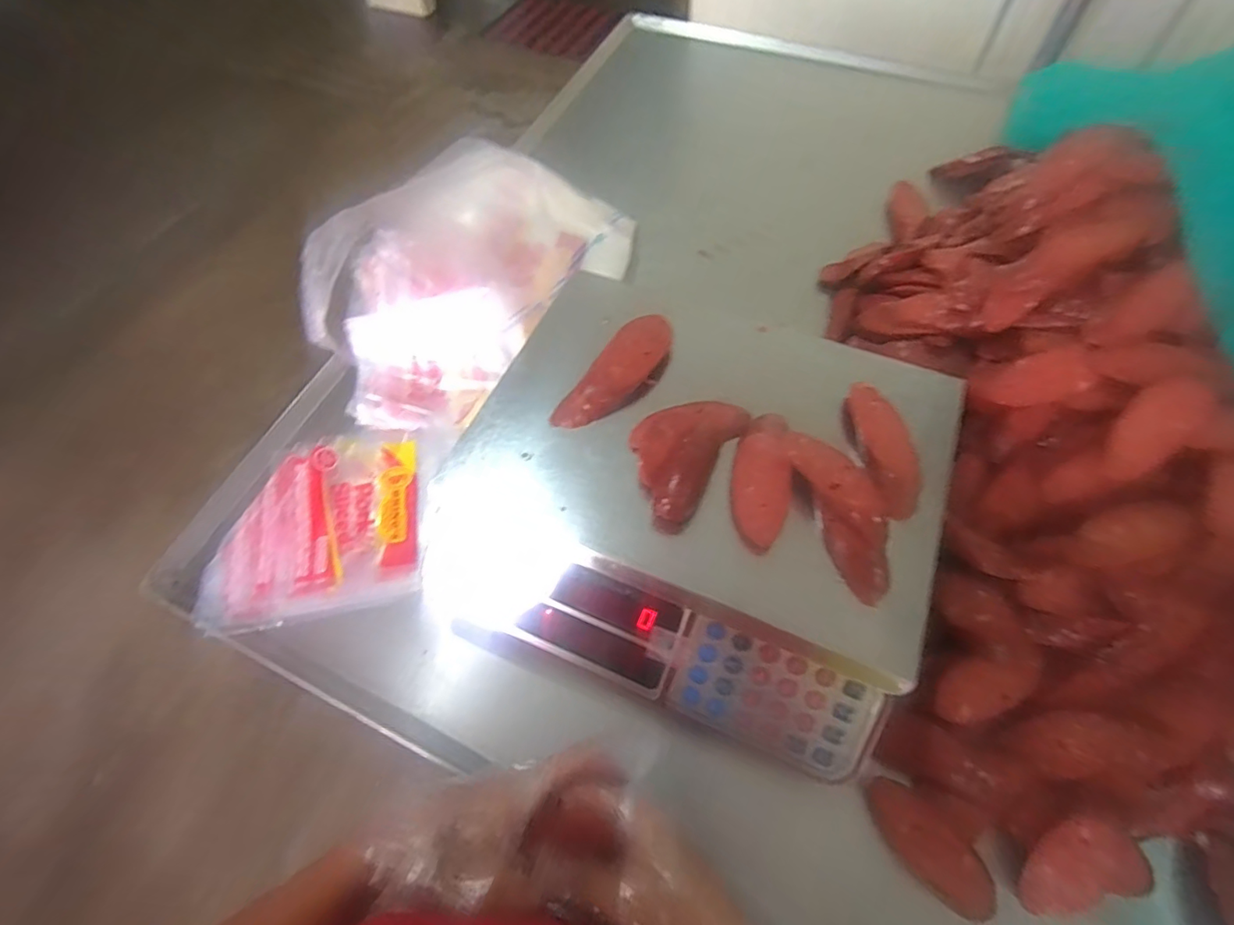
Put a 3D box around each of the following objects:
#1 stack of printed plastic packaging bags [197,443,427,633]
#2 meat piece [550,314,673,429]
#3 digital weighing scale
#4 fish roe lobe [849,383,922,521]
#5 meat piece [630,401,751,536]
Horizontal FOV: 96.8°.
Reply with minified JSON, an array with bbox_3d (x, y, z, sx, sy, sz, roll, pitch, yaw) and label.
[{"bbox_3d":[-0.280,0.057,0.507,0.189,0.036,0.160,-11,63,-2],"label":"stack of printed plastic packaging bags"},{"bbox_3d":[0.004,-0.072,0.437,0.043,0.029,0.125,34,70,19],"label":"meat piece"},{"bbox_3d":[0.057,0.021,0.433,0.341,0.116,0.309,18,65,13],"label":"digital weighing scale"},{"bbox_3d":[0.197,-0.011,0.405,0.036,0.025,0.110,-4,63,2],"label":"fish roe lobe"},{"bbox_3d":[0.049,-0.006,0.404,0.057,0.042,0.113,28,68,17],"label":"meat piece"}]

